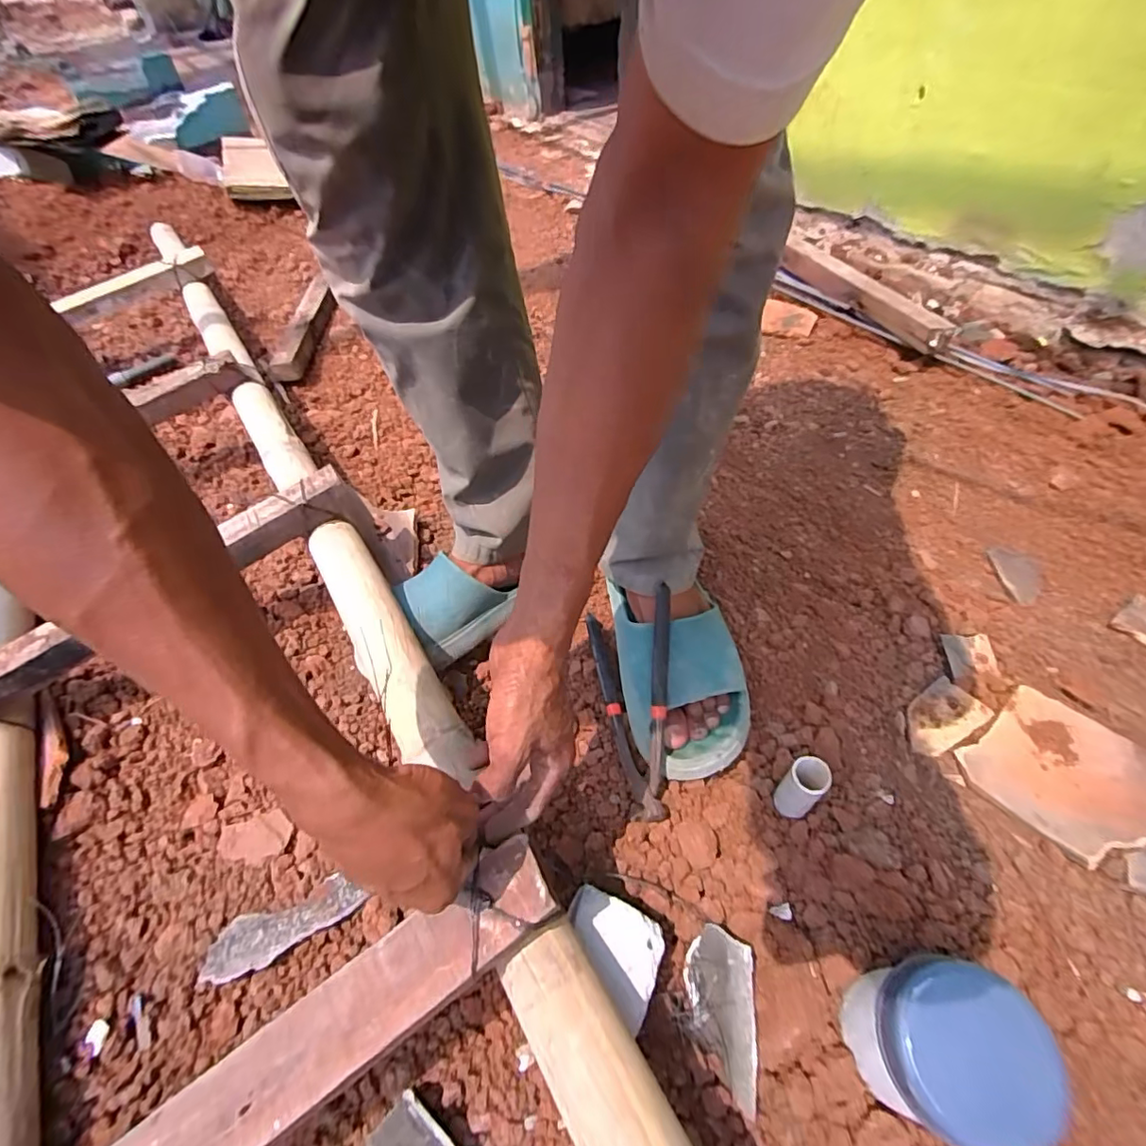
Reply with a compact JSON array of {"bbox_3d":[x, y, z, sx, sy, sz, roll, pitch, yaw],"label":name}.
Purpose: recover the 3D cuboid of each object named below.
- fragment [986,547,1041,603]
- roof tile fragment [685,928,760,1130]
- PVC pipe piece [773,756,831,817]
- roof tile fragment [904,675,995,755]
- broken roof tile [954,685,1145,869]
[{"bbox_3d":[0.550,0.001,0.689,0.044,0.009,0.088,3,53,5],"label":"fragment"},{"bbox_3d":[0.114,0.339,0.432,0.054,0.010,0.108,-15,61,39],"label":"roof tile fragment"},{"bbox_3d":[0.210,0.198,0.514,0.034,0.069,0.033,-2,52,2],"label":"PVC pipe piece"},{"bbox_3d":[0.382,0.150,0.580,0.087,0.010,0.052,-30,56,-18],"label":"roof tile fragment"},{"bbox_3d":[0.481,0.195,0.536,0.141,0.015,0.155,-37,59,-23],"label":"broken roof tile"}]

